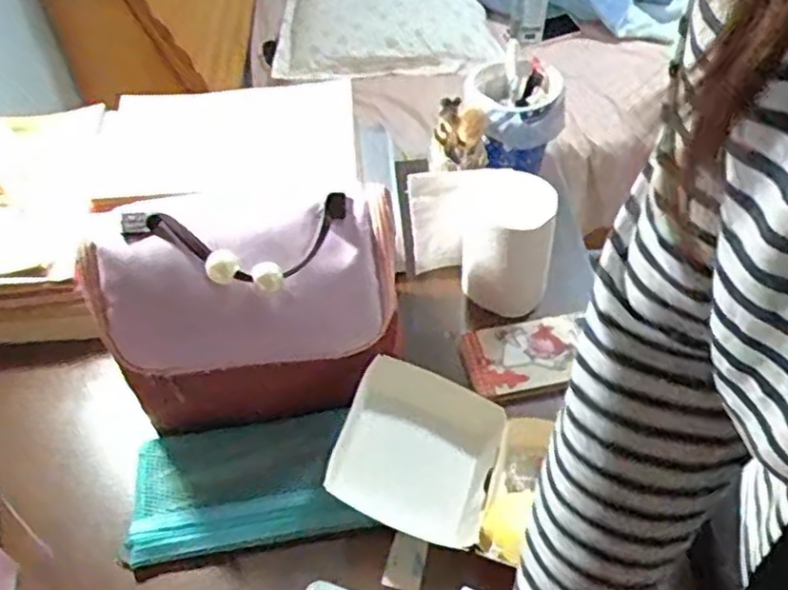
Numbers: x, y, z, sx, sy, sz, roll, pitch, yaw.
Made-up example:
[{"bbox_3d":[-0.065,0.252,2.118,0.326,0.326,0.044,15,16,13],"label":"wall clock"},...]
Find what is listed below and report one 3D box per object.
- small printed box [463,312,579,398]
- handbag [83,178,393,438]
[{"bbox_3d":[0.123,0.054,0.671,0.114,0.015,0.074,-10,48,-6],"label":"small printed box"},{"bbox_3d":[-0.112,0.015,0.583,0.225,0.194,0.094,-12,48,-8],"label":"handbag"}]

